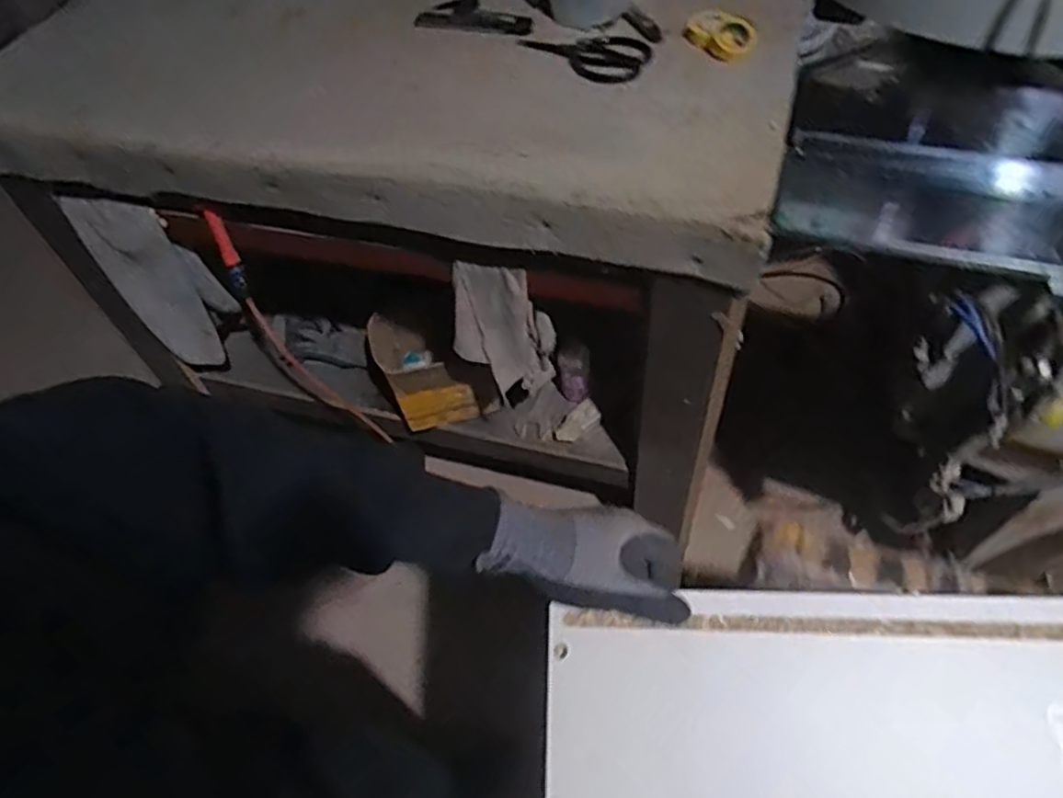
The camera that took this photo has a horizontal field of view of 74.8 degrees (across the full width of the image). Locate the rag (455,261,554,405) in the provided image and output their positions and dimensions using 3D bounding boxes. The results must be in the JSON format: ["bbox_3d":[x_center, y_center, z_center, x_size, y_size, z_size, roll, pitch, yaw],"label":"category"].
[{"bbox_3d":[-0.044,-0.089,1.077,0.136,0.280,0.066,-2,56,3],"label":"rag"}]

